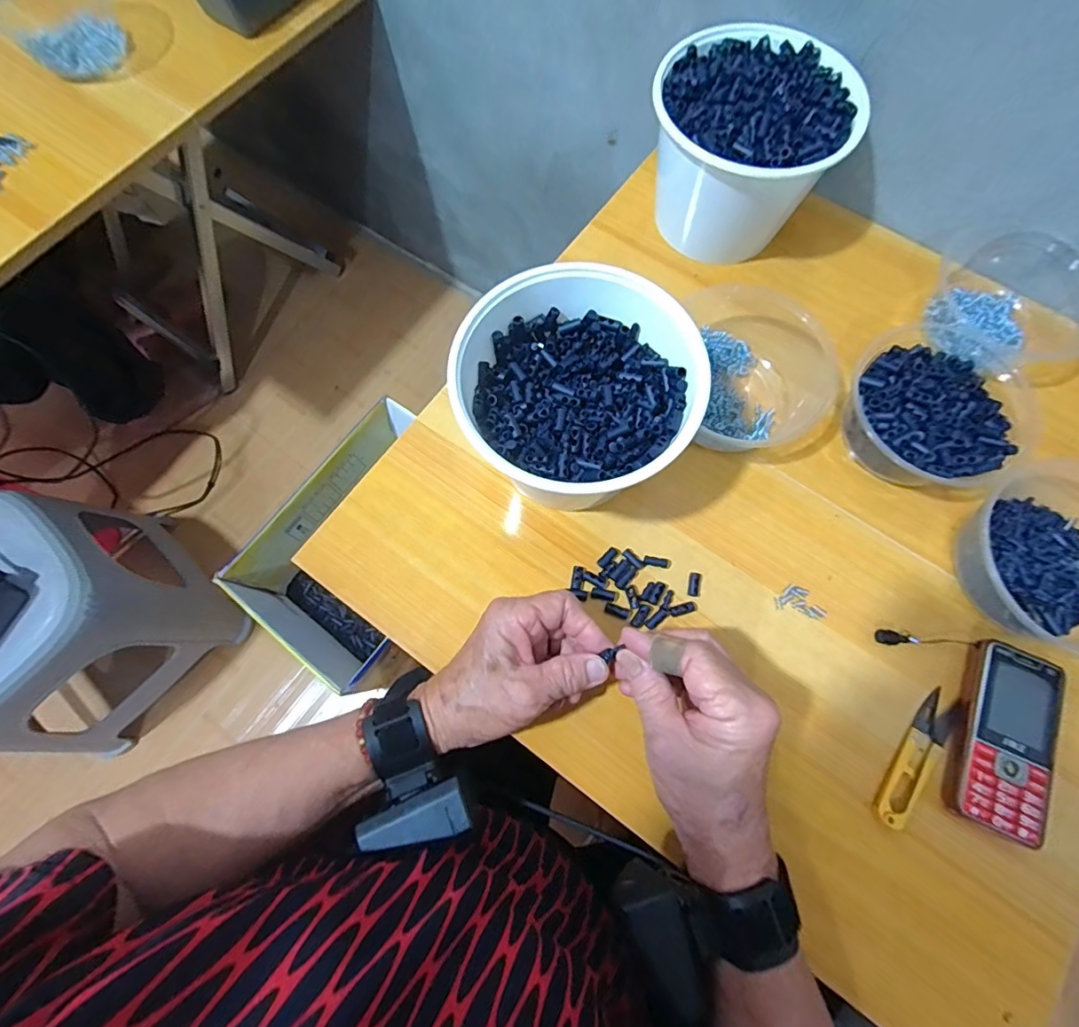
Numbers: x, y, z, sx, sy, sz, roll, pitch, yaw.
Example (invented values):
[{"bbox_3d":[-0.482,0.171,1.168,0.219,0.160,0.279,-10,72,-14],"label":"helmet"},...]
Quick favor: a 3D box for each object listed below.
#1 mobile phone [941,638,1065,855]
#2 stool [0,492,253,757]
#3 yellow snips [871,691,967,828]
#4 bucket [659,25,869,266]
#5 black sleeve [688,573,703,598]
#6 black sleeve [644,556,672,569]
[{"bbox_3d":[0.331,0.159,0.362,0.058,0.018,0.125,22,74,7],"label":"mobile phone"},{"bbox_3d":[-0.663,0.157,0.711,0.252,0.315,0.265,34,75,10],"label":"stool"},{"bbox_3d":[0.270,0.174,0.362,0.024,0.008,0.104,37,76,11],"label":"yellow snips"},{"bbox_3d":[0.181,-0.324,0.466,0.157,0.116,0.147,0,72,0],"label":"bucket"},{"bbox_3d":[0.123,0.056,0.401,0.010,0.004,0.020,15,73,5],"label":"black sleeve"},{"bbox_3d":[0.095,0.038,0.408,0.021,0.004,0.008,13,73,4],"label":"black sleeve"}]

